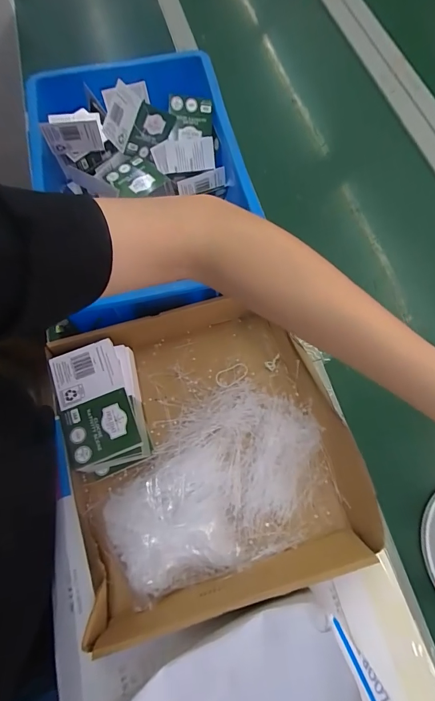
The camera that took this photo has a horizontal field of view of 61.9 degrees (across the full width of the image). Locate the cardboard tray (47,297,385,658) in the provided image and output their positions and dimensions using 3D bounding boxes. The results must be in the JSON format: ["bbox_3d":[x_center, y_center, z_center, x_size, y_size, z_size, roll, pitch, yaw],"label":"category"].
[{"bbox_3d":[-0.012,0.099,0.401,0.288,0.058,0.302,-16,69,-7],"label":"cardboard tray"}]

